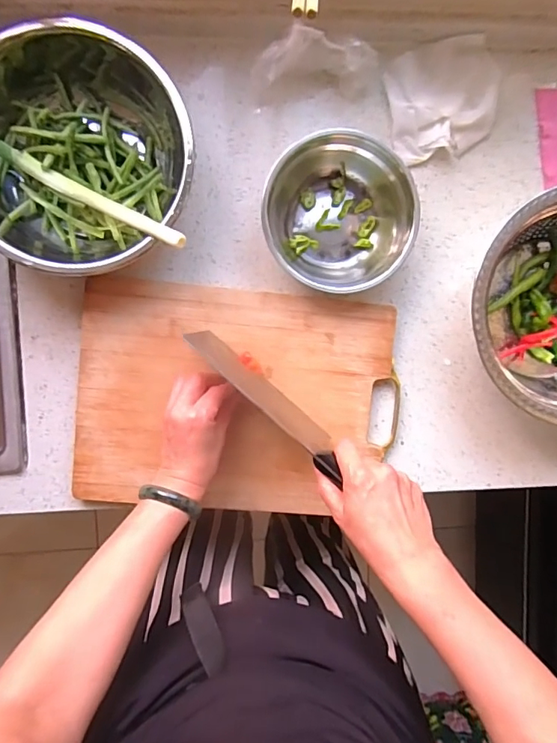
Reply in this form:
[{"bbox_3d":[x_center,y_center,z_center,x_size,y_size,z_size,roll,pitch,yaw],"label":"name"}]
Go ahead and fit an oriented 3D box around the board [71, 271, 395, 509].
[{"bbox_3d":[-0.046,0.035,0.556,0.356,0.021,0.251,5,94,-5],"label":"board"}]

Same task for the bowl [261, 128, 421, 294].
[{"bbox_3d":[0.067,-0.173,0.531,0.162,0.063,0.150,0,94,-4],"label":"bowl"}]

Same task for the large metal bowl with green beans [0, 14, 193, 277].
[{"bbox_3d":[-0.205,-0.217,0.487,0.225,0.100,0.224,0,94,-4],"label":"large metal bowl with green beans"}]

